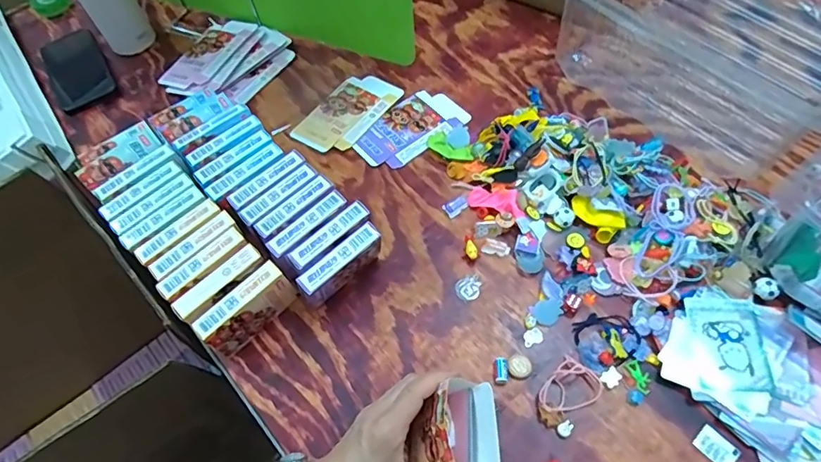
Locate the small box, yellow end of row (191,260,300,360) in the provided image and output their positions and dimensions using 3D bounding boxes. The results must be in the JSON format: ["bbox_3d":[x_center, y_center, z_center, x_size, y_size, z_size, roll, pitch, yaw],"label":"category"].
[{"bbox_3d":[-0.158,0.080,0.488,0.091,0.067,0.024,-42,65,-18],"label":"small box, yellow end of row"}]

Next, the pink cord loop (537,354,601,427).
[{"bbox_3d":[0.145,0.152,0.459,0.042,0.012,0.067,39,69,23],"label":"pink cord loop"}]

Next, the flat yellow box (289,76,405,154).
[{"bbox_3d":[-0.085,-0.160,0.665,0.088,0.006,0.142,31,67,20],"label":"flat yellow box"}]

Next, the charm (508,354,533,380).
[{"bbox_3d":[0.106,0.132,0.479,0.022,0.005,0.023,-2,60,3],"label":"charm"}]

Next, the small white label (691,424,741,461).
[{"bbox_3d":[0.273,0.192,0.439,0.034,0.004,0.025,39,70,23],"label":"small white label"}]

